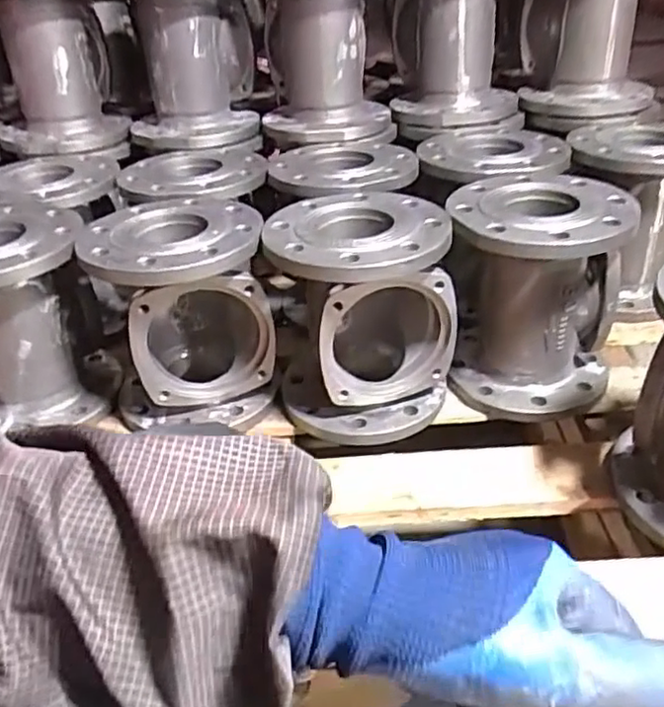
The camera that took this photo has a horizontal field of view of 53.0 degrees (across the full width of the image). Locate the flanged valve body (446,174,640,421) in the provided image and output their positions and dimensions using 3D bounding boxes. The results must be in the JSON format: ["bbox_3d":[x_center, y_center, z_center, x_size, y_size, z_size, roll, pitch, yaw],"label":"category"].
[{"bbox_3d":[0.226,-0.074,0.759,0.180,0.218,0.206,7,36,13],"label":"flanged valve body"}]

